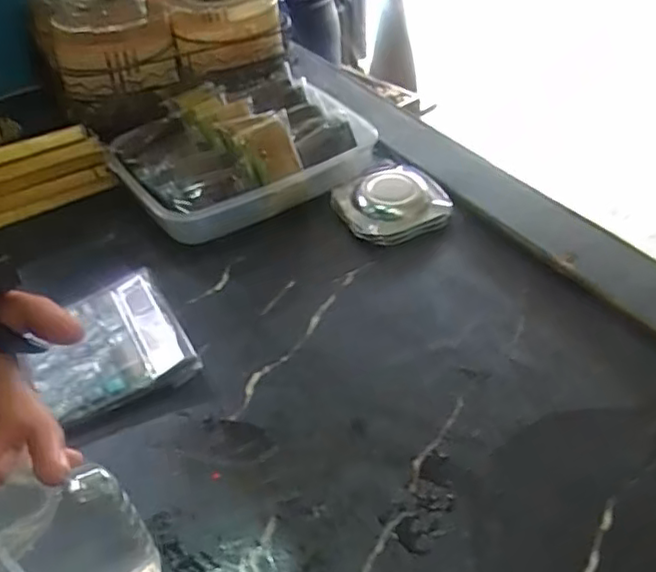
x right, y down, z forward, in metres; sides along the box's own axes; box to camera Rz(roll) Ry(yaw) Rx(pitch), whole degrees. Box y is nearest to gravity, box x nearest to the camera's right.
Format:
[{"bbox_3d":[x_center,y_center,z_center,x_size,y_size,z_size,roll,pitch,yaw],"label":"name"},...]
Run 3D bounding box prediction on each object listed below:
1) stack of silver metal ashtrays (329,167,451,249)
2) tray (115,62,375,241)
[{"bbox_3d":[0.070,-0.095,0.688,0.116,0.025,0.110,-21,46,-18],"label":"stack of silver metal ashtrays"},{"bbox_3d":[-0.097,-0.161,0.722,0.265,0.079,0.191,-23,47,-20],"label":"tray"}]

